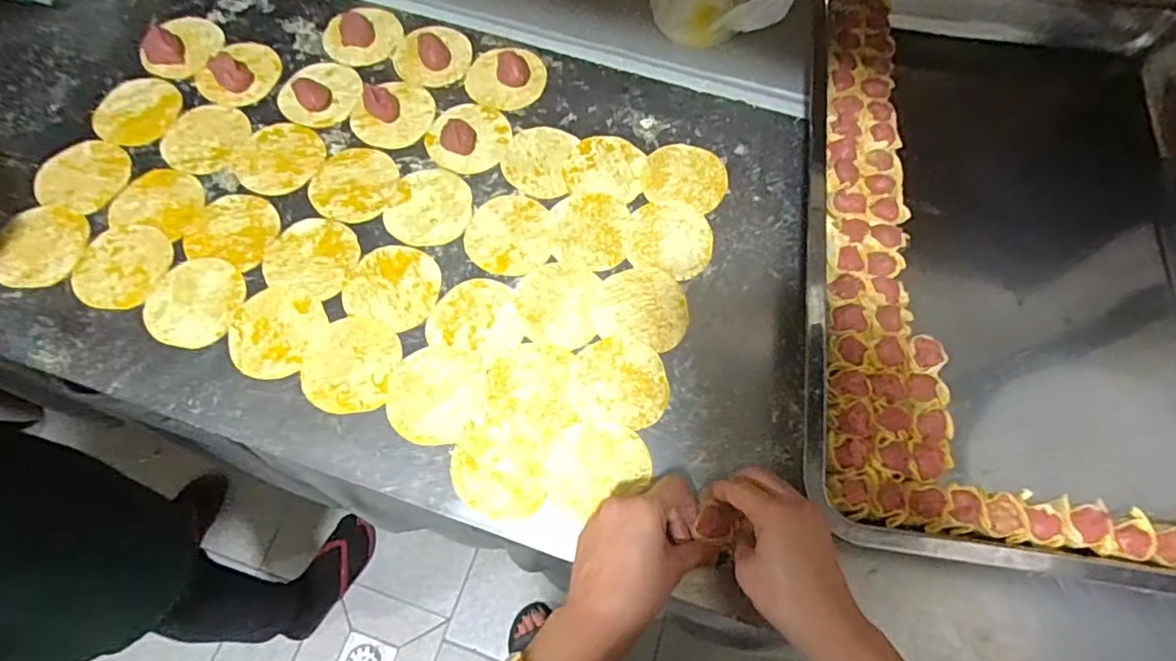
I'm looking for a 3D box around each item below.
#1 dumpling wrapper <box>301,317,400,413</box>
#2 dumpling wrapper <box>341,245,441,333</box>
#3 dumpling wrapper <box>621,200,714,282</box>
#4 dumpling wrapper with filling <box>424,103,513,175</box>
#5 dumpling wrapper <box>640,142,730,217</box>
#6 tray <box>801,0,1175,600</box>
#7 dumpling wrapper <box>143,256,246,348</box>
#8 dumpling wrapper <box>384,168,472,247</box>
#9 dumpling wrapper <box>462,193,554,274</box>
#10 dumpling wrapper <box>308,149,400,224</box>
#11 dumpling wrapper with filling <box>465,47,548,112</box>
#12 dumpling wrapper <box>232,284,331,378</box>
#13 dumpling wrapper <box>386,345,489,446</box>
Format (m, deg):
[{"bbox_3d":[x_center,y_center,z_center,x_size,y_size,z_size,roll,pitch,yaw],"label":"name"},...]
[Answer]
[{"bbox_3d":[-0.202,0.028,0.515,0.075,0.004,0.084,13,67,3],"label":"dumpling wrapper"},{"bbox_3d":[-0.175,-0.042,0.545,0.081,0.004,0.075,1,67,-2],"label":"dumpling wrapper"},{"bbox_3d":[0.077,-0.089,0.574,0.082,0.004,0.078,1,67,-2],"label":"dumpling wrapper"},{"bbox_3d":[-0.120,-0.200,0.604,0.081,0.026,0.082,1,67,-2],"label":"dumpling wrapper with filling"},{"bbox_3d":[0.096,-0.154,0.598,0.081,0.004,0.074,1,67,-2],"label":"dumpling wrapper"},{"bbox_3d":[0.393,-0.102,0.562,0.388,0.058,0.622,9,67,1],"label":"tray"},{"bbox_3d":[-0.348,-0.027,0.533,0.078,0.005,0.085,1,67,-2],"label":"dumpling wrapper"},{"bbox_3d":[-0.150,-0.118,0.578,0.076,0.004,0.084,19,67,5],"label":"dumpling wrapper"},{"bbox_3d":[-0.075,-0.091,0.569,0.078,0.004,0.083,1,67,-2],"label":"dumpling wrapper"},{"bbox_3d":[-0.225,-0.142,0.587,0.082,0.004,0.083,1,67,-2],"label":"dumpling wrapper"},{"bbox_3d":[-0.086,-0.271,0.635,0.079,0.016,0.081,1,67,-2],"label":"dumpling wrapper with filling"},{"bbox_3d":[-0.273,-0.001,0.526,0.076,0.004,0.081,1,67,-2],"label":"dumpling wrapper"},{"bbox_3d":[-0.126,0.053,0.508,0.081,0.004,0.083,1,67,-2],"label":"dumpling wrapper"}]

